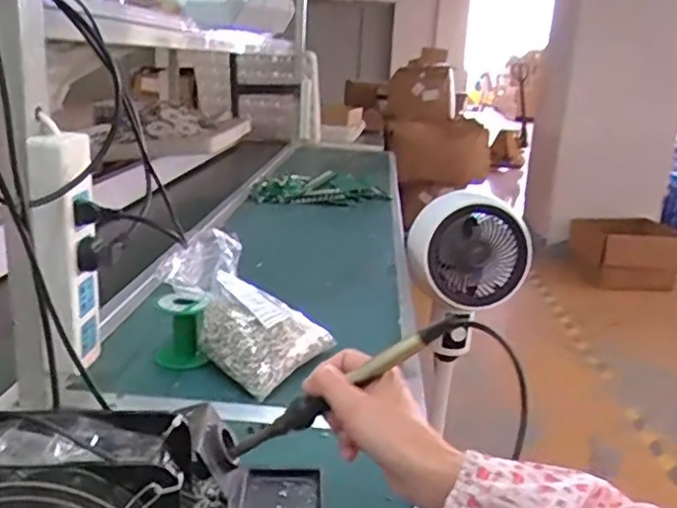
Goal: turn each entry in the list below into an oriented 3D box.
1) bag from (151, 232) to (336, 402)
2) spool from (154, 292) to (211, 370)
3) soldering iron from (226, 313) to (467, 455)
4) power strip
[{"bbox_3d":[-0.116,0.064,0.740,0.201,0.066,0.142,38,46,18],"label":"bag"},{"bbox_3d":[-0.177,0.088,0.727,0.054,0.079,0.054,4,17,-1],"label":"spool"},{"bbox_3d":[0.001,0.096,0.453,0.203,0.016,0.016,-34,11,14],"label":"soldering iron"},{"bbox_3d":[-0.253,0.003,0.597,0.049,0.221,0.053,-1,18,-15],"label":"power strip"}]

